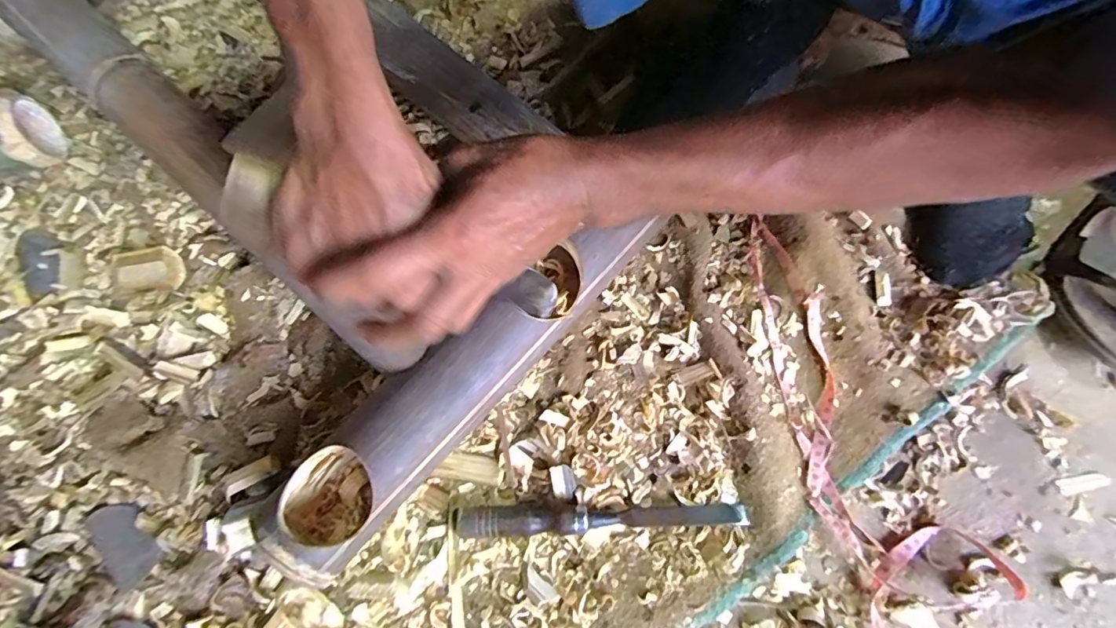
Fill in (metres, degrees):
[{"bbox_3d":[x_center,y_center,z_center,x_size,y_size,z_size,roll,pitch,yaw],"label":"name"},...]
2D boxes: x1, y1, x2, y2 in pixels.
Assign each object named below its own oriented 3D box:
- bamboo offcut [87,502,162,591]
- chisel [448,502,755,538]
[{"bbox_3d":[-0.371,0.193,0.434,0.040,0.004,0.070,-38,78,-9],"label":"bamboo offcut"},{"bbox_3d":[0.036,0.173,0.433,0.249,0.021,0.024,-2,75,0],"label":"chisel"}]

